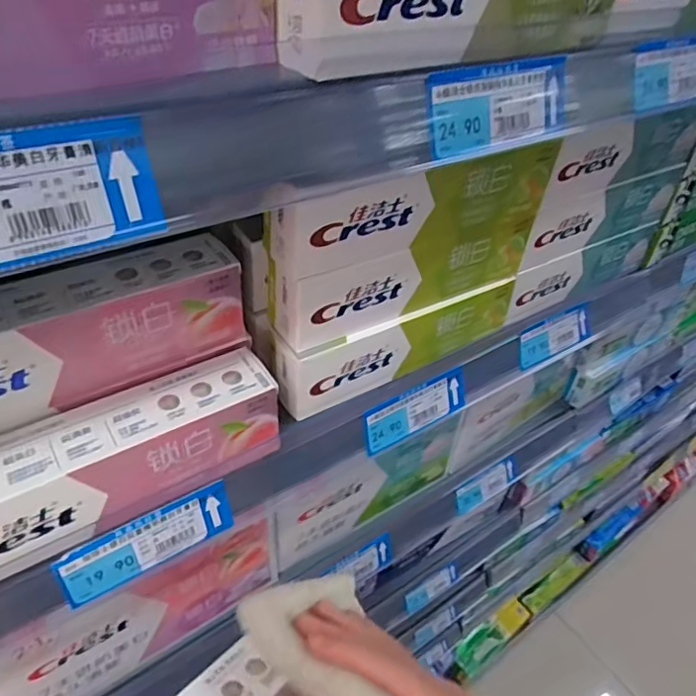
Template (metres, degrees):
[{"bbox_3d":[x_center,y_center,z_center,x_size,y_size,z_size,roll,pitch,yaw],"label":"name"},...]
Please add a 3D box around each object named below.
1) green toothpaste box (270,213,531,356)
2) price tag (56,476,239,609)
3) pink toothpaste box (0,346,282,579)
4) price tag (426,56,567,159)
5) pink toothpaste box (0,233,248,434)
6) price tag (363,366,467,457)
[{"bbox_3d":[0.045,-0.056,0.387,0.200,0.057,0.032,-21,49,-27],"label":"green toothpaste box"},{"bbox_3d":[-0.117,0.115,0.331,0.099,0.038,0.005,-22,31,-29],"label":"price tag"},{"bbox_3d":[-0.136,0.065,0.312,0.197,0.055,0.046,-22,50,-28],"label":"pink toothpaste box"},{"bbox_3d":[0.078,-0.123,0.281,0.097,0.036,0.004,-23,28,-28],"label":"price tag"},{"bbox_3d":[-0.159,-0.007,0.309,0.198,0.060,0.049,-24,50,-29],"label":"pink toothpaste box"},{"bbox_3d":[0.054,0.047,0.431,0.098,0.039,0.004,-23,28,-29],"label":"price tag"}]

